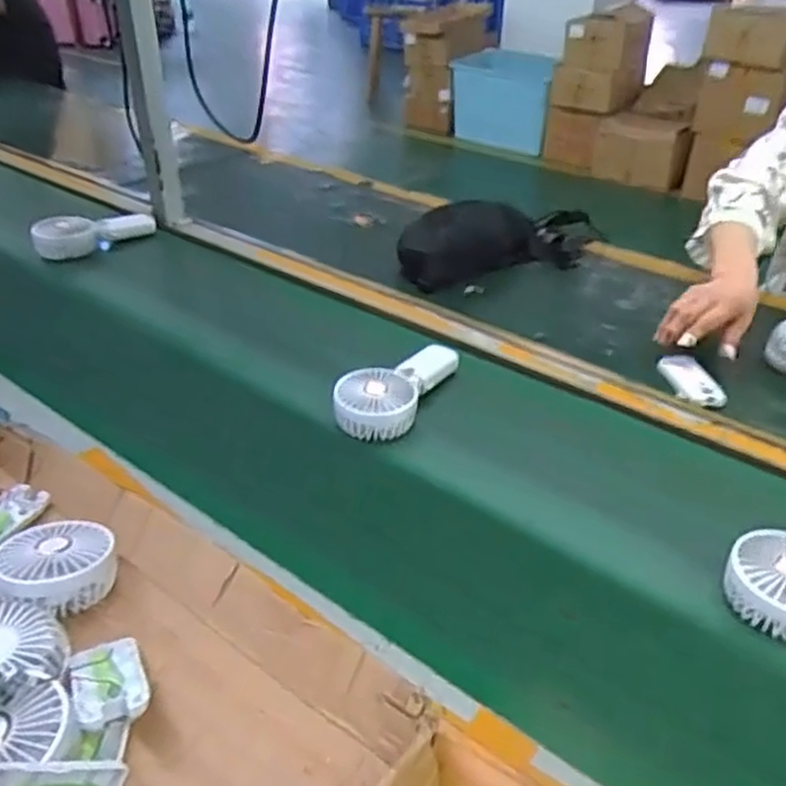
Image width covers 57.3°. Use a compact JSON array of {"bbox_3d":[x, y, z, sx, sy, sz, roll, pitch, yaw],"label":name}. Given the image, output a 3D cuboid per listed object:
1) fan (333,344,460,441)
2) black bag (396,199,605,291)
[{"bbox_3d":[0.006,-0.009,0.813,0.084,0.051,0.172,17,38,24],"label":"fan"},{"bbox_3d":[0.175,-0.242,1.133,0.359,0.088,0.135,-16,37,-21],"label":"black bag"}]

